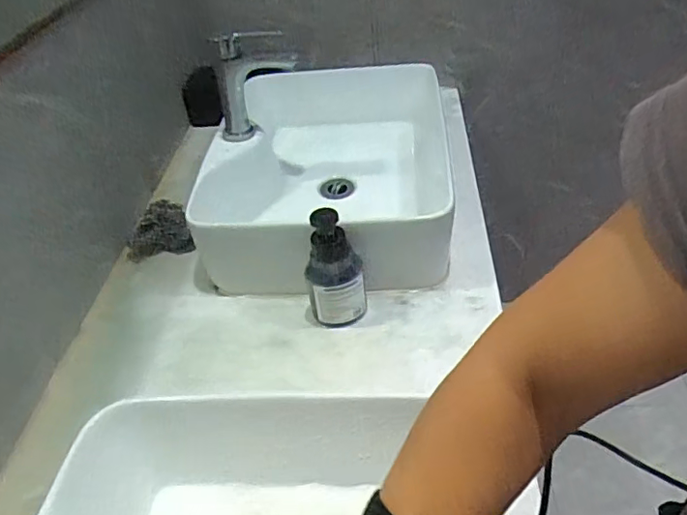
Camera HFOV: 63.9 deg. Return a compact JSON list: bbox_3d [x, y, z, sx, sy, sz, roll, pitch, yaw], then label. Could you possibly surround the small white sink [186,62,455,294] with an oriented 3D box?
[{"bbox_3d":[-0.012,-0.143,0.907,0.355,0.150,0.439,0,42,8],"label":"small white sink"}]

